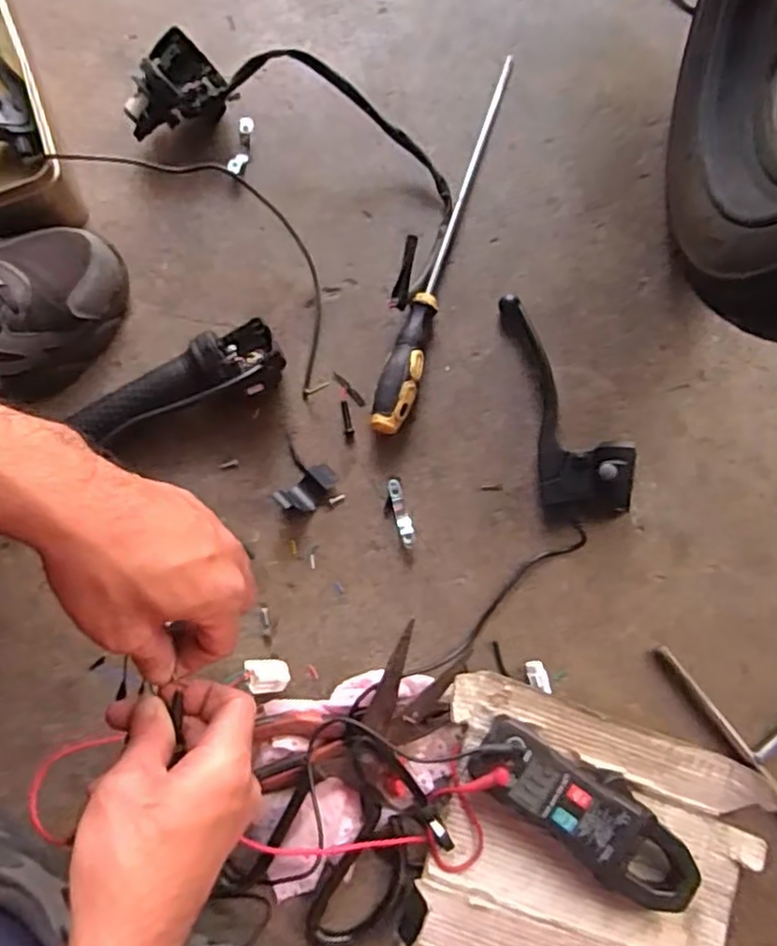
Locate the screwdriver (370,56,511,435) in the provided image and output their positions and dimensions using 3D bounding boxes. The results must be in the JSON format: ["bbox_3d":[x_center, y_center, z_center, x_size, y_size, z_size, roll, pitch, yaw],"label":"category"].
[{"bbox_3d":[0.048,-0.191,0.531,0.028,0.032,0.342,17,80,2],"label":"screwdriver"}]

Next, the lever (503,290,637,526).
[{"bbox_3d":[0.129,-0.054,0.495,0.070,0.056,0.186,-18,81,-4],"label":"lever"}]

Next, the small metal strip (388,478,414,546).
[{"bbox_3d":[0.010,0.030,0.499,0.011,0.011,0.049,-15,81,-4],"label":"small metal strip"}]

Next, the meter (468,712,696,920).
[{"bbox_3d":[0.133,0.227,0.447,0.169,0.034,0.060,39,81,5],"label":"meter"}]

